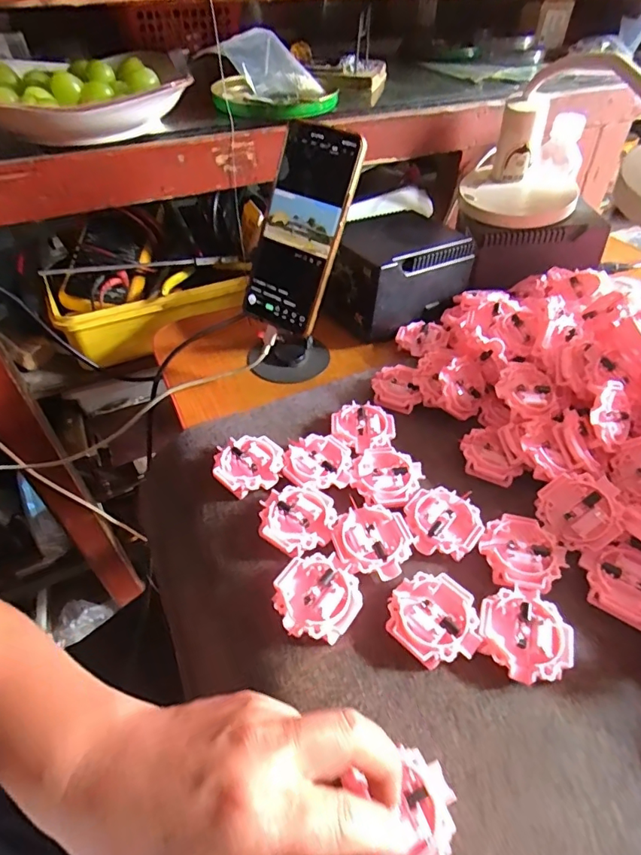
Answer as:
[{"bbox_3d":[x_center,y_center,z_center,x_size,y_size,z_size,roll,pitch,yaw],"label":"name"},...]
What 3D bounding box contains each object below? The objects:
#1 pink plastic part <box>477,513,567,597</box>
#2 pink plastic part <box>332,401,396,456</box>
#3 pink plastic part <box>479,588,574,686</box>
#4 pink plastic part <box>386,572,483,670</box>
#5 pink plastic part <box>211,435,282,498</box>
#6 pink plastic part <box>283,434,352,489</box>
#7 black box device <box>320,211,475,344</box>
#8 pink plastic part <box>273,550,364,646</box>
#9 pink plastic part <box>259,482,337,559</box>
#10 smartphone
[{"bbox_3d":[0.136,0.087,0.328,0.052,0.014,0.050,0,46,0],"label":"pink plastic part"},{"bbox_3d":[0.036,0.002,0.410,0.052,0.017,0.047,32,54,26],"label":"pink plastic part"},{"bbox_3d":[0.122,0.126,0.291,0.051,0.015,0.050,0,46,0],"label":"pink plastic part"},{"bbox_3d":[0.070,0.119,0.298,0.054,0.015,0.051,0,46,0],"label":"pink plastic part"},{"bbox_3d":[-0.056,0.031,0.379,0.051,0.017,0.050,0,46,0],"label":"pink plastic part"},{"bbox_3d":[-0.002,0.029,0.383,0.051,0.015,0.050,0,46,0],"label":"pink plastic part"},{"bbox_3d":[0.083,-0.176,0.536,0.167,0.083,0.116,-31,54,-27],"label":"black box device"},{"bbox_3d":[-0.002,0.108,0.306,0.052,0.015,0.050,0,46,0],"label":"pink plastic part"},{"bbox_3d":[-0.017,0.067,0.345,0.051,0.016,0.053,0,46,0],"label":"pink plastic part"},{"bbox_3d":[-0.018,-0.167,0.416,0.075,0.162,0.011,29,22,24],"label":"smartphone"}]

